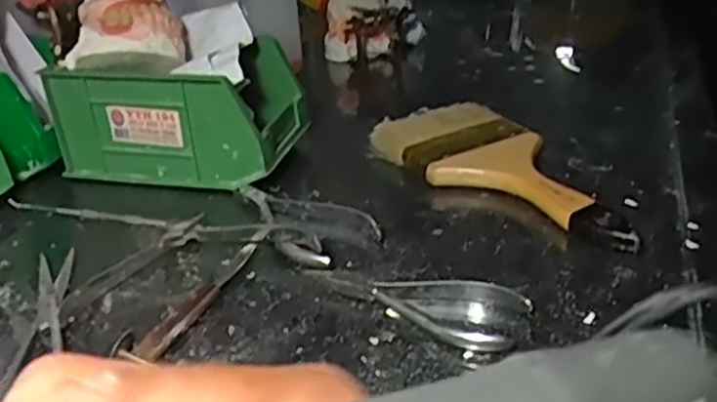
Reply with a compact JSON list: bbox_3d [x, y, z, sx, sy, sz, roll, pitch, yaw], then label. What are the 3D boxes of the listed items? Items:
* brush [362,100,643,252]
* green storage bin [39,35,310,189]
[{"bbox_3d":[0.109,-0.024,0.508,0.095,0.024,0.223,-21,33,-29],"label":"brush"},{"bbox_3d":[-0.133,-0.071,0.558,0.169,0.085,0.098,6,30,17],"label":"green storage bin"}]

